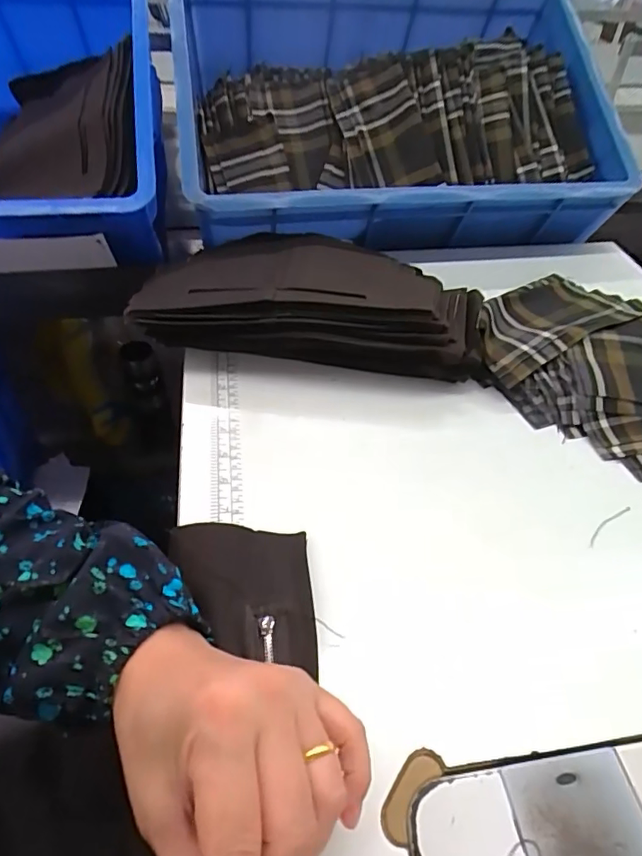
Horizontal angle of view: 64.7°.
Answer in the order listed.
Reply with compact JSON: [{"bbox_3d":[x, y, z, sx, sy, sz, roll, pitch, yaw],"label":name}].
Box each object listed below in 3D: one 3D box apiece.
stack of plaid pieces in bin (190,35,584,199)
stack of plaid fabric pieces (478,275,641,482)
[{"bbox_3d":[0.092,-0.374,0.649,0.466,0.120,0.210,-4,82,-1],"label":"stack of plaid pieces in bin"},{"bbox_3d":[0.280,-0.057,0.462,0.262,0.036,0.212,35,55,26],"label":"stack of plaid fabric pieces"}]

